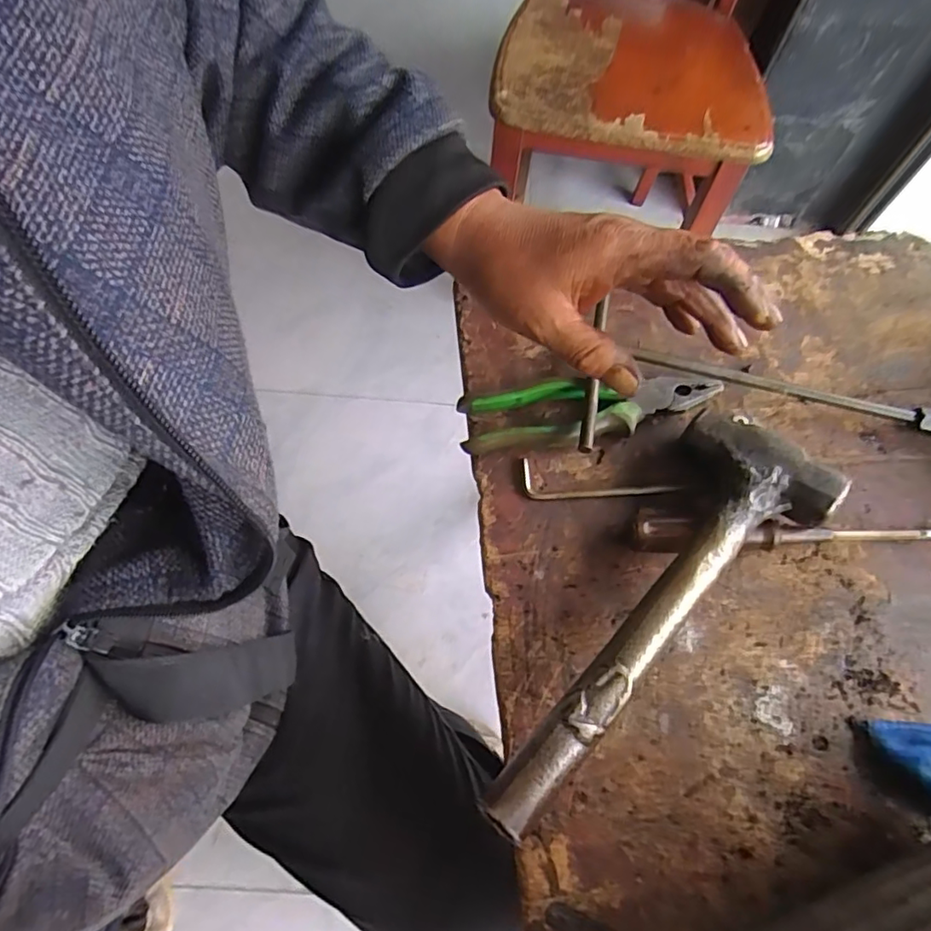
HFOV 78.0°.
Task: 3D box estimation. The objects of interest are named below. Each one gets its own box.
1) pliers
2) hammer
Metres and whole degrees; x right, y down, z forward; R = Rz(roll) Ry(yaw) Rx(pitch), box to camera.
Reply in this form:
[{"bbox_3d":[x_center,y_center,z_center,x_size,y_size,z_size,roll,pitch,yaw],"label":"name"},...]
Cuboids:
[{"bbox_3d":[0.093,-0.041,0.424,0.191,0.025,0.047,-6,66,-6],"label":"pliers"},{"bbox_3d":[0.103,0.078,0.347,0.284,0.071,0.092,-39,73,-18],"label":"hammer"}]

